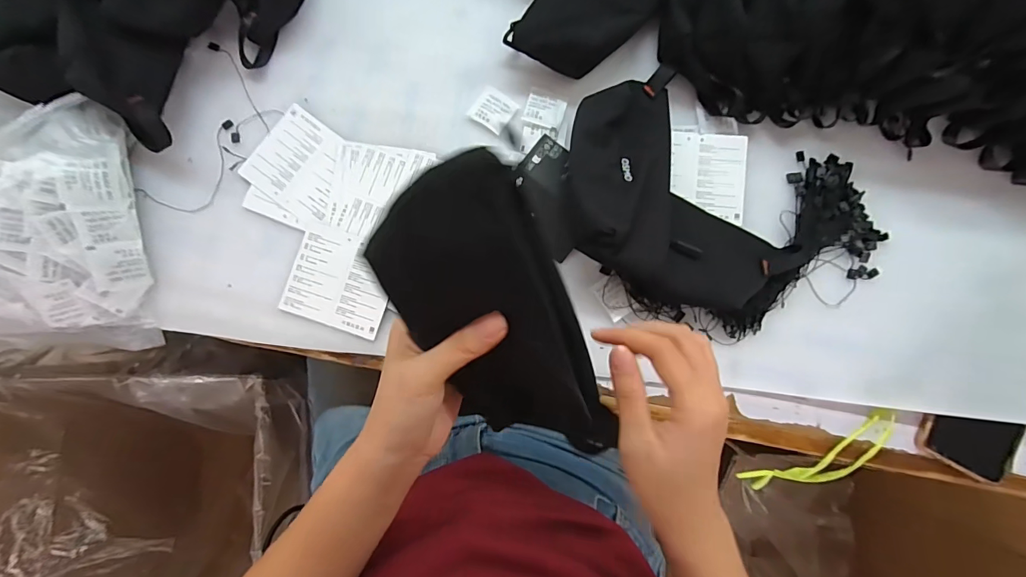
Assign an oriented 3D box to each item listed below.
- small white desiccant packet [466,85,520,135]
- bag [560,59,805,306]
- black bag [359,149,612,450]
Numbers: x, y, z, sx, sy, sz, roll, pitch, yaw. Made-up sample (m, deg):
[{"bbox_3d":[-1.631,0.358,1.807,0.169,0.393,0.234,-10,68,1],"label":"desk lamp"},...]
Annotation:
[{"bbox_3d":[-0.020,-0.183,0.438,0.042,0.004,0.039,33,85,4],"label":"small white desiccant packet"},{"bbox_3d":[0.137,-0.074,0.394,0.168,0.066,0.247,-34,84,-3],"label":"bag"},{"bbox_3d":[-0.007,0.025,0.247,0.089,0.030,0.194,-17,119,14],"label":"black bag"}]

